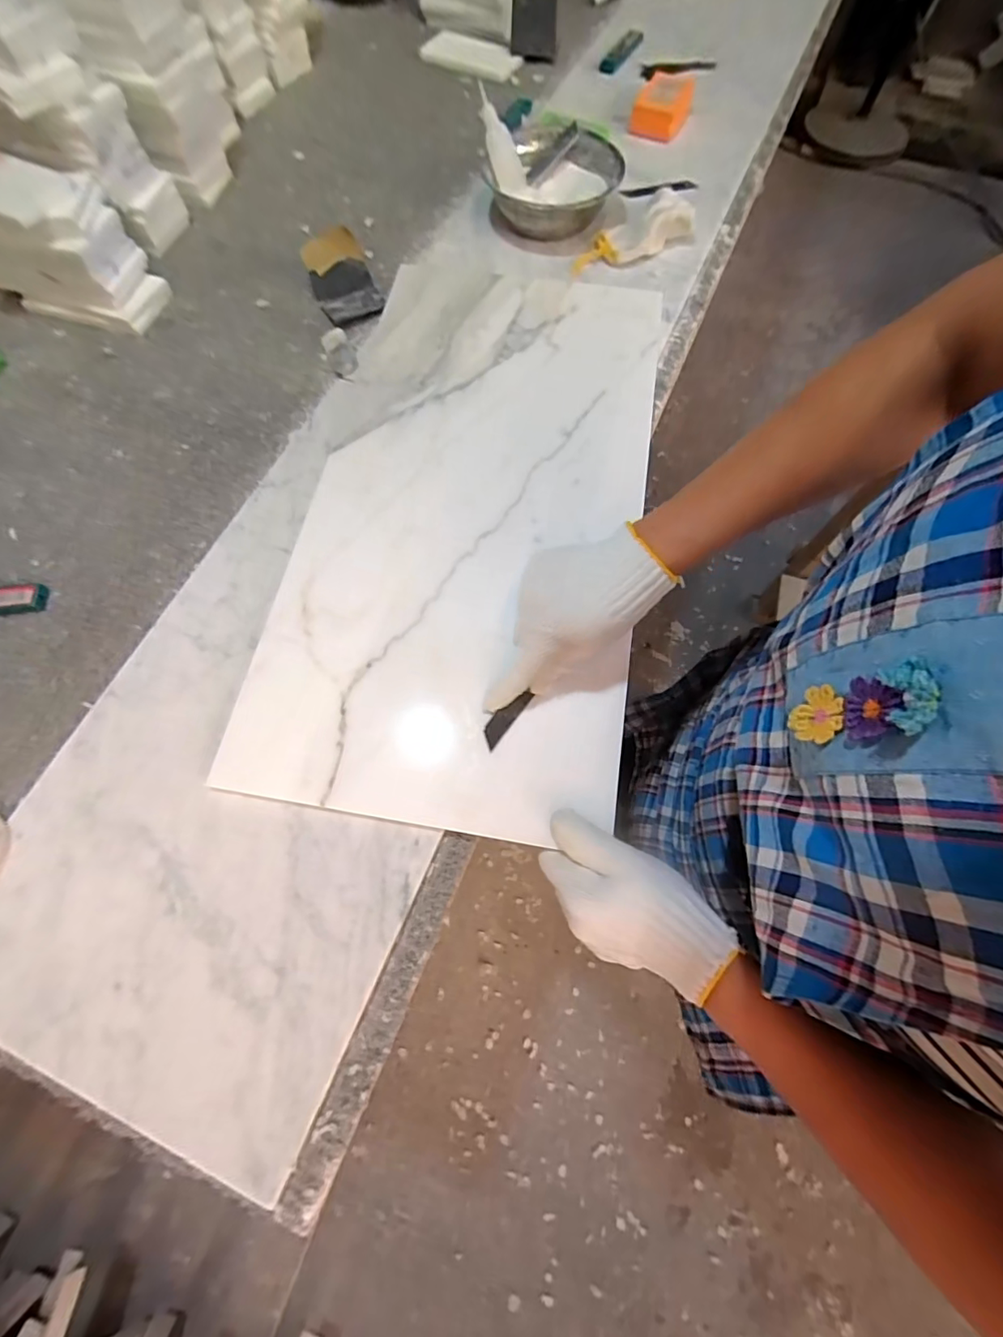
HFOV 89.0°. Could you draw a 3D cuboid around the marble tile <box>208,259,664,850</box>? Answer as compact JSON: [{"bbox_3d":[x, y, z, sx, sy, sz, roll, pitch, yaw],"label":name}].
[{"bbox_3d":[-0.017,-0.183,0.492,0.302,0.018,0.612,10,67,3],"label":"marble tile"}]

